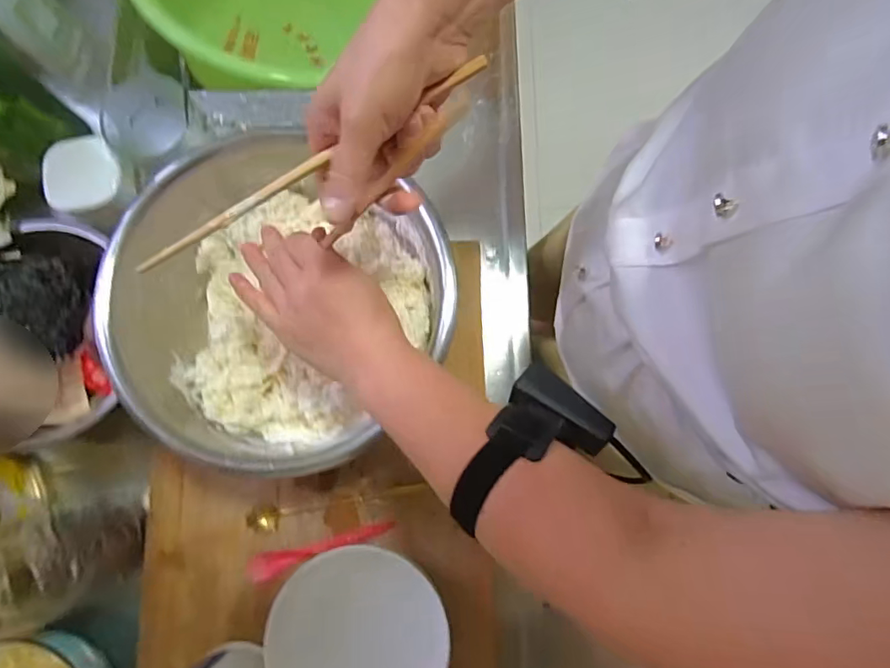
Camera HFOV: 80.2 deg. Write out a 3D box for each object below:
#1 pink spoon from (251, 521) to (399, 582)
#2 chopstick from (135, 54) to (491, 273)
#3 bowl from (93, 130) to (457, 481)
[{"bbox_3d":[-0.117,0.203,0.498,0.138,0.008,0.022,-14,79,-2],"label":"pink spoon"},{"bbox_3d":[-0.091,-0.099,0.328,0.260,0.008,0.007,-25,79,14],"label":"chopstick"},{"bbox_3d":[-0.153,-0.022,0.484,0.267,0.118,0.259,0,79,1],"label":"bowl"}]

